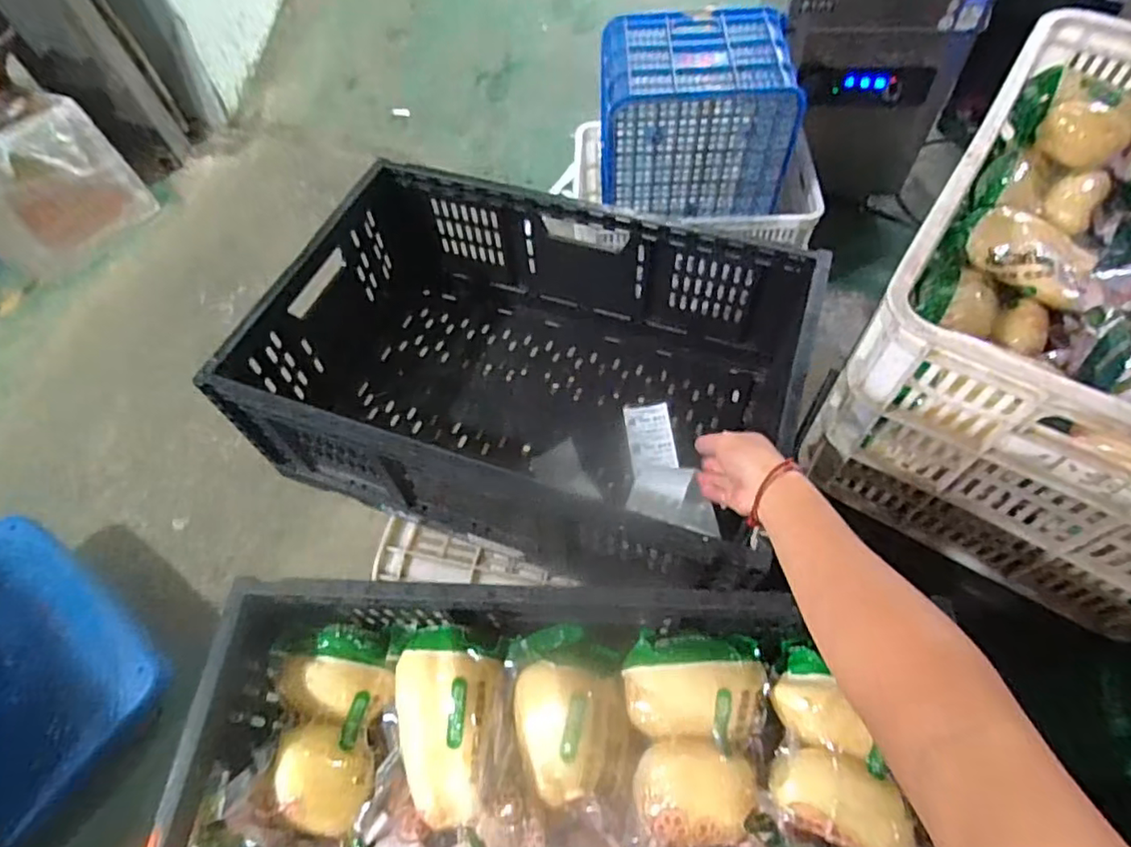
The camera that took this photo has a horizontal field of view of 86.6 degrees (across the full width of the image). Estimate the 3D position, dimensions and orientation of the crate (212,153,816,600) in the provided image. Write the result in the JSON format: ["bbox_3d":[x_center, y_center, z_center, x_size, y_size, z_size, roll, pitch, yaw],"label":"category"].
[{"bbox_3d":[-0.043,-0.060,0.750,0.589,0.223,0.392,17,62,13],"label":"crate"}]

